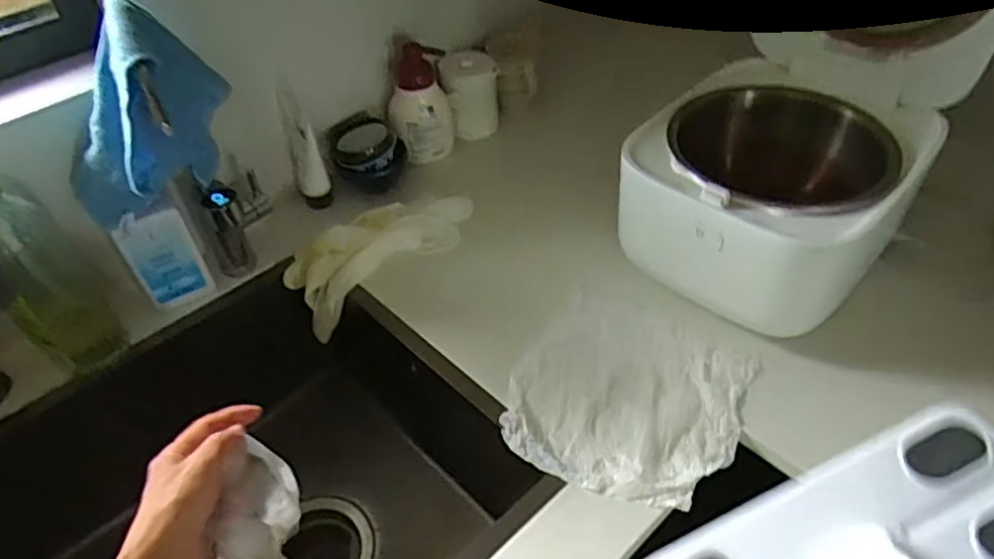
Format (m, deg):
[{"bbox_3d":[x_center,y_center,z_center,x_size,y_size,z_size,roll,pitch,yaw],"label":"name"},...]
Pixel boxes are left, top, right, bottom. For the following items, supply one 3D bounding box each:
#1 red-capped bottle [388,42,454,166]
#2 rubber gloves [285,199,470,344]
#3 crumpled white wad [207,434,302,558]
[{"bbox_3d":[-0.101,-0.226,0.886,0.085,0.148,0.058,-11,44,-7],"label":"red-capped bottle"},{"bbox_3d":[-0.137,-0.025,0.830,0.238,0.090,0.085,-23,47,-19],"label":"rubber gloves"},{"bbox_3d":[-0.195,0.201,0.553,0.054,0.103,0.107,9,45,13],"label":"crumpled white wad"}]

